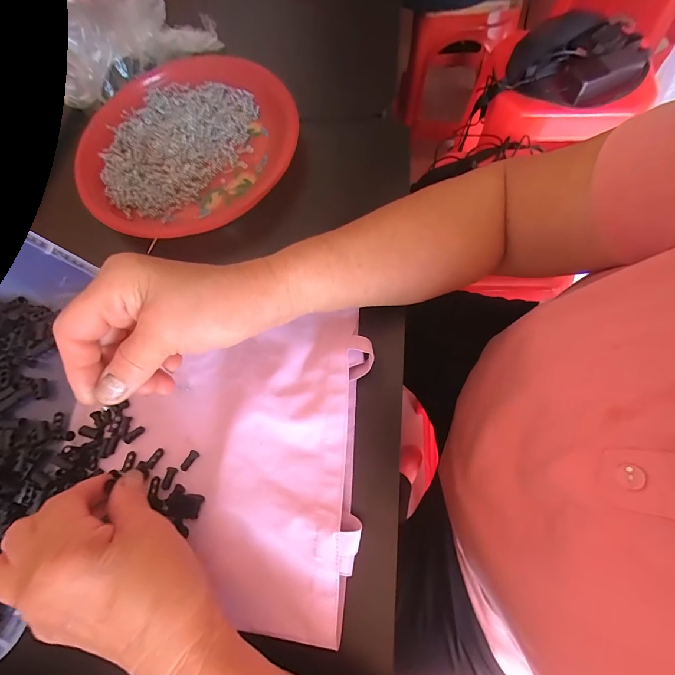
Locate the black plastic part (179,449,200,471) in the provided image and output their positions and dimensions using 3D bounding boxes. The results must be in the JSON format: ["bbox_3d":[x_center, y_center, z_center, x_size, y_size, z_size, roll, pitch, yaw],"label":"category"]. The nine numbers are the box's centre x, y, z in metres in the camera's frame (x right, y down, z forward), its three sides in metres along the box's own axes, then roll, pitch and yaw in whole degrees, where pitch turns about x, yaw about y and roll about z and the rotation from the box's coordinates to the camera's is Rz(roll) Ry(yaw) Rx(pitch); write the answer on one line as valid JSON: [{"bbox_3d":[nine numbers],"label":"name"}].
[{"bbox_3d":[-0.120,0.099,0.279,0.007,0.005,0.017,36,79,17],"label":"black plastic part"}]

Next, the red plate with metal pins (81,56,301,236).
[{"bbox_3d":[-0.164,-0.215,0.375,0.229,0.033,0.220,-2,71,6],"label":"red plate with metal pins"}]

